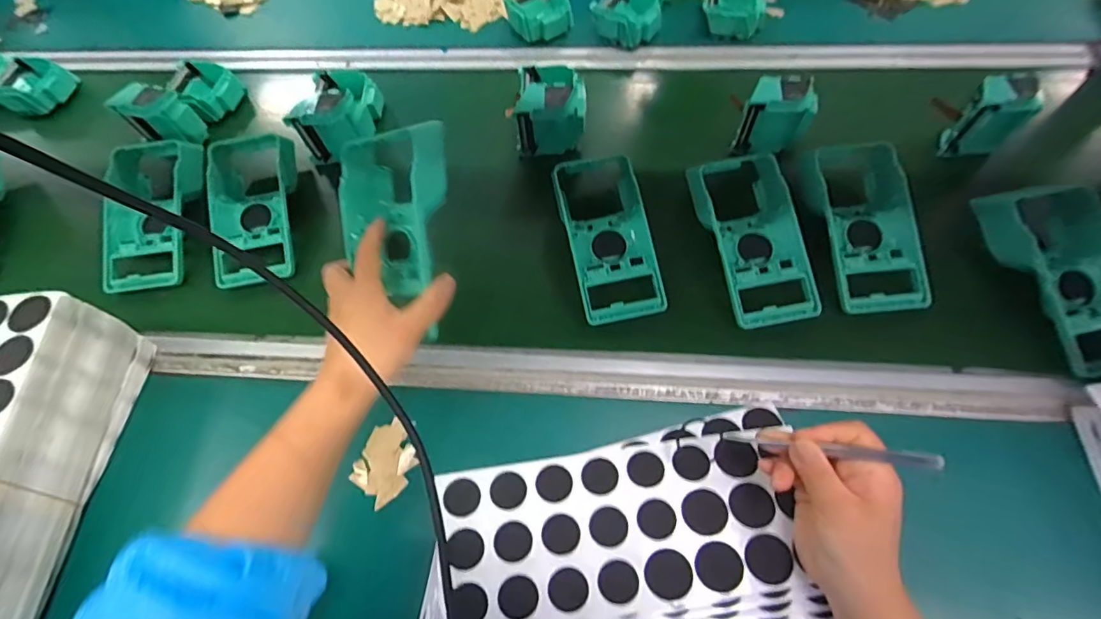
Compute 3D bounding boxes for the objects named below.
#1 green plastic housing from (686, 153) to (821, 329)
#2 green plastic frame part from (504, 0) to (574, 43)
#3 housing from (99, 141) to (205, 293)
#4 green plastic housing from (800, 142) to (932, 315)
[{"bbox_3d":[0.201,-0.077,0.496,0.092,0.052,0.182,-11,63,-2],"label":"green plastic housing"},{"bbox_3d":[-0.016,-0.409,0.687,0.080,0.040,0.080,-25,65,-9],"label":"green plastic frame part"},{"bbox_3d":[-0.451,-0.106,0.563,0.100,0.062,0.174,-5,63,1],"label":"housing"},{"bbox_3d":[0.315,-0.092,0.493,0.085,0.044,0.181,-4,63,1],"label":"green plastic housing"}]

